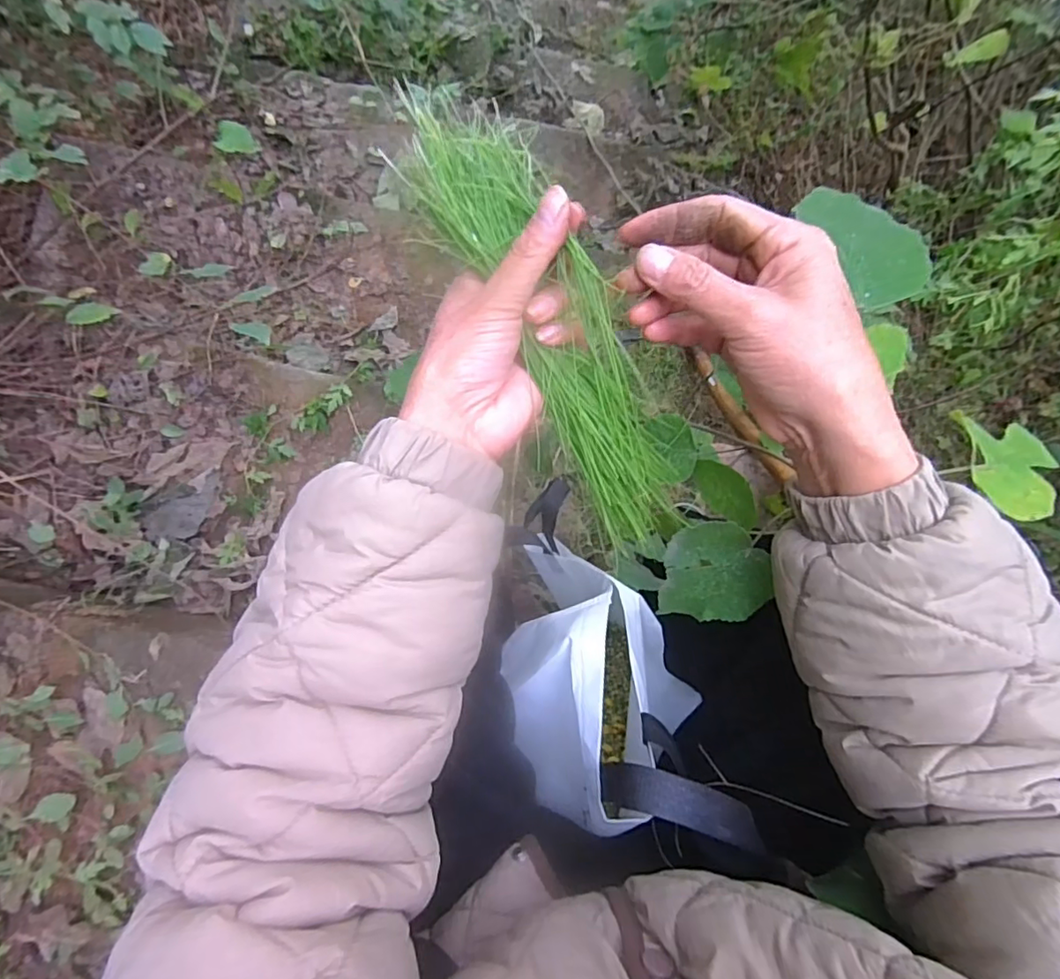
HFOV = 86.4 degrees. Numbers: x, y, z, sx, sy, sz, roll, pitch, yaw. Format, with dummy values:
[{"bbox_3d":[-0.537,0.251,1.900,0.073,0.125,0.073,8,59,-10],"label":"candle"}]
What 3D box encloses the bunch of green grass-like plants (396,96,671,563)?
[{"bbox_3d":[0.013,-0.074,0.272,0.053,0.034,0.234,-31,103,-5],"label":"bunch of green grass-like plants"}]

